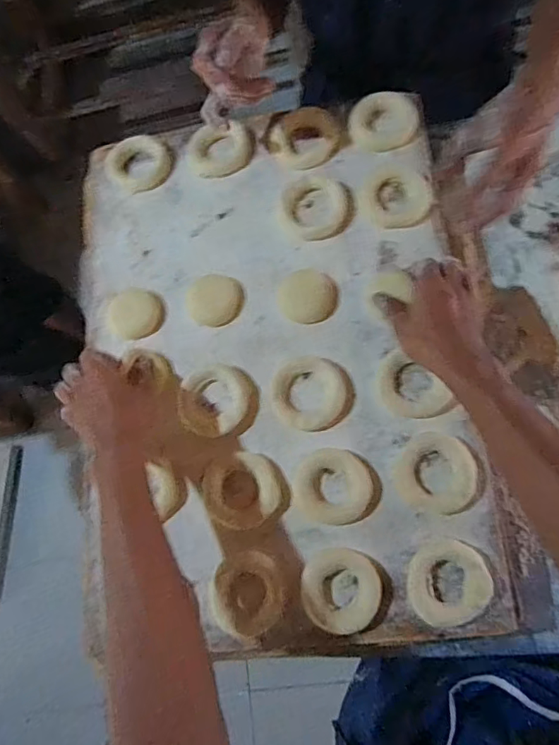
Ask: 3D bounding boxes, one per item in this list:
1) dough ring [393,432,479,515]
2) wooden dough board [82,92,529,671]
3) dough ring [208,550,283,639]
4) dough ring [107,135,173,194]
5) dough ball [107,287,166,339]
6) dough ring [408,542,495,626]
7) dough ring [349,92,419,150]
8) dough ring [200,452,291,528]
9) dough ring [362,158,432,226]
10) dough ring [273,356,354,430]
[{"bbox_3d":[0.152,0.098,0.498,0.075,0.014,0.077,-2,76,9],"label":"dough ring"},{"bbox_3d":[-0.011,-0.022,0.557,0.414,0.027,0.581,-9,74,6],"label":"wooden dough board"},{"bbox_3d":[-0.030,0.214,0.495,0.067,0.015,0.074,-15,74,5],"label":"dough ring"},{"bbox_3d":[-0.172,-0.258,0.628,0.077,0.013,0.070,-2,76,9],"label":"dough ring"},{"bbox_3d":[-0.163,-0.068,0.577,0.066,0.011,0.059,24,81,14],"label":"dough ball"},{"bbox_3d":[0.157,0.194,0.472,0.074,0.013,0.070,-2,76,9],"label":"dough ring"},{"bbox_3d":[0.121,-0.293,0.592,0.077,0.019,0.060,10,78,12],"label":"dough ring"},{"bbox_3d":[-0.034,0.117,0.513,0.081,0.022,0.073,-16,74,5],"label":"dough ring"},{"bbox_3d":[0.127,-0.200,0.562,0.070,0.012,0.082,1,76,10],"label":"dough ring"},{"bbox_3d":[0.033,0.023,0.535,0.078,0.021,0.074,-2,76,9],"label":"dough ring"}]

